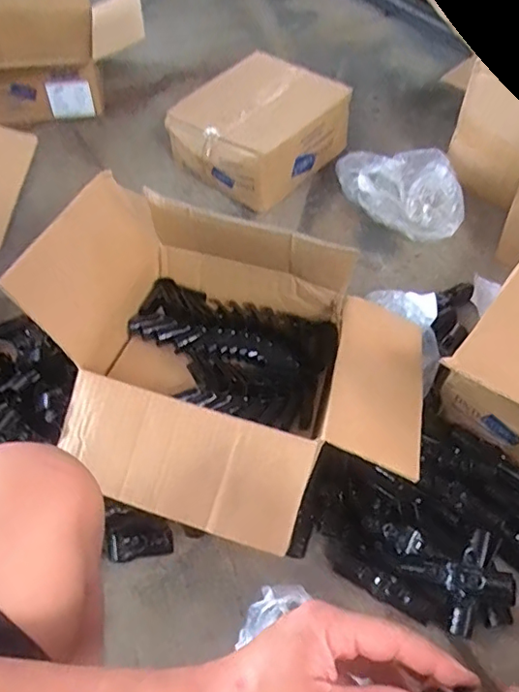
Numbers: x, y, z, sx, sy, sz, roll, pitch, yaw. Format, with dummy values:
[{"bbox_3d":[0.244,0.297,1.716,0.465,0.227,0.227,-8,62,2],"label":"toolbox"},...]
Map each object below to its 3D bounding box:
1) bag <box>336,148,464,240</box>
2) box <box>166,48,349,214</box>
[{"bbox_3d":[0.278,-0.309,1.116,0.272,0.107,0.158,21,55,16],"label":"bag"},{"bbox_3d":[-0.001,-0.485,1.242,0.306,0.144,0.346,33,60,23],"label":"box"}]

